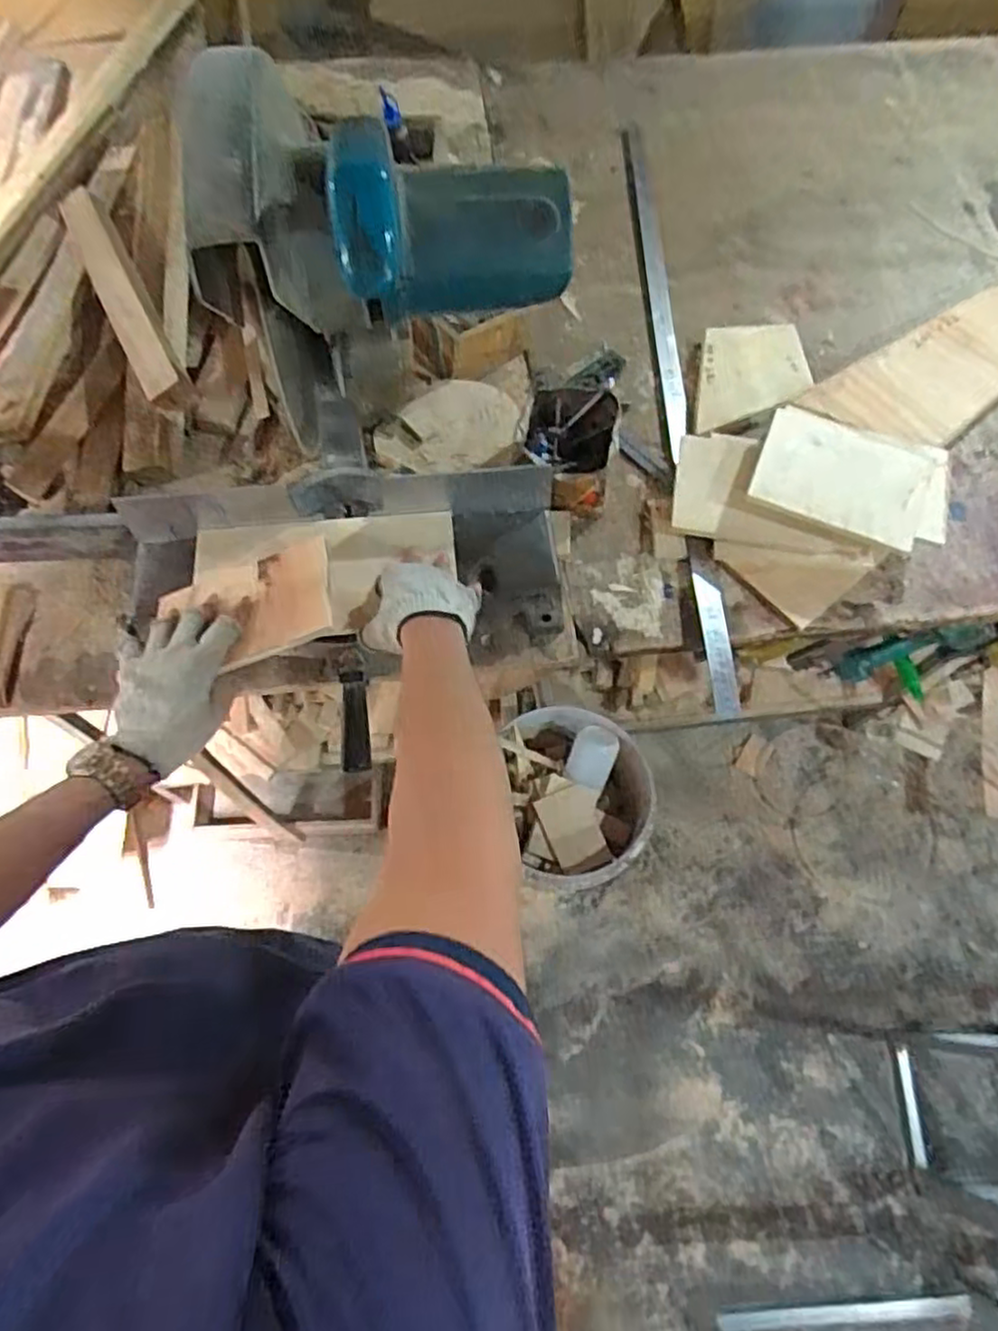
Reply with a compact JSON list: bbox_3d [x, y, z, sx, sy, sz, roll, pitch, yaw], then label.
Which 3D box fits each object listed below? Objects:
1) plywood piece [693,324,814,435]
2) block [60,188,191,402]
[{"bbox_3d":[0.317,-0.381,0.928,0.150,0.015,0.127,-15,87,6],"label":"plywood piece"},{"bbox_3d":[-0.478,-0.474,0.908,0.056,0.040,0.363,-26,70,-11],"label":"block"}]

